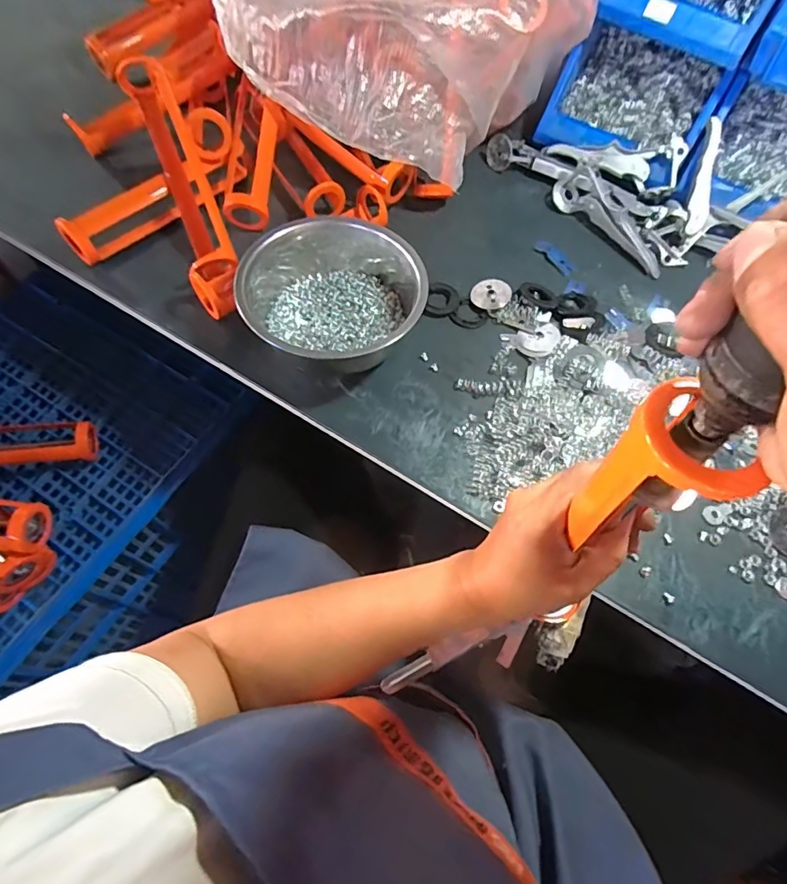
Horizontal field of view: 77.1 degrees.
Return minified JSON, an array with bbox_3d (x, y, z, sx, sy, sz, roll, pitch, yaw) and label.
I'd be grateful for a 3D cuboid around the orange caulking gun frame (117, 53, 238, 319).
[{"bbox_3d":[-0.232,-0.286,0.560,0.061,0.068,0.315,-19,83,-12],"label":"orange caulking gun frame"}]

